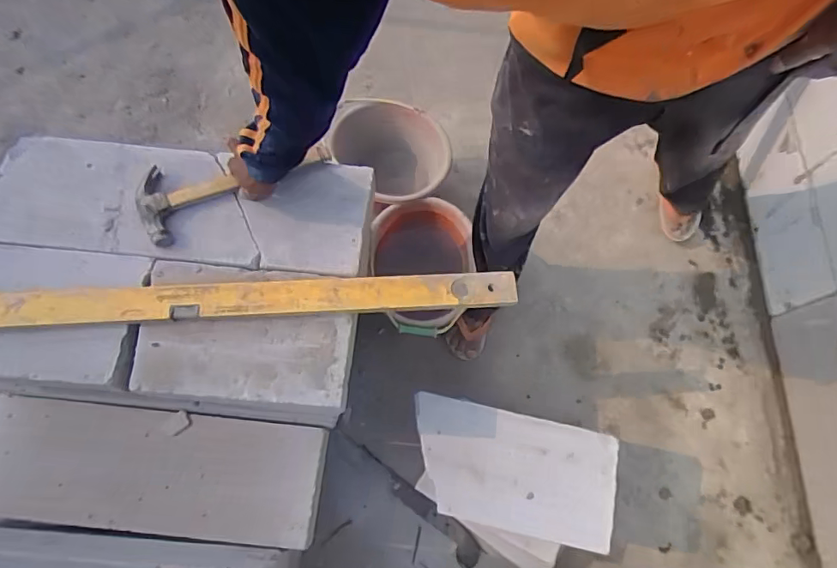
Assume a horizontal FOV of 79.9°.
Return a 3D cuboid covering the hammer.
[{"bbox_3d":[-0.298,-0.169,0.826,0.311,0.048,0.139,-21,72,-16],"label":"hammer"}]

